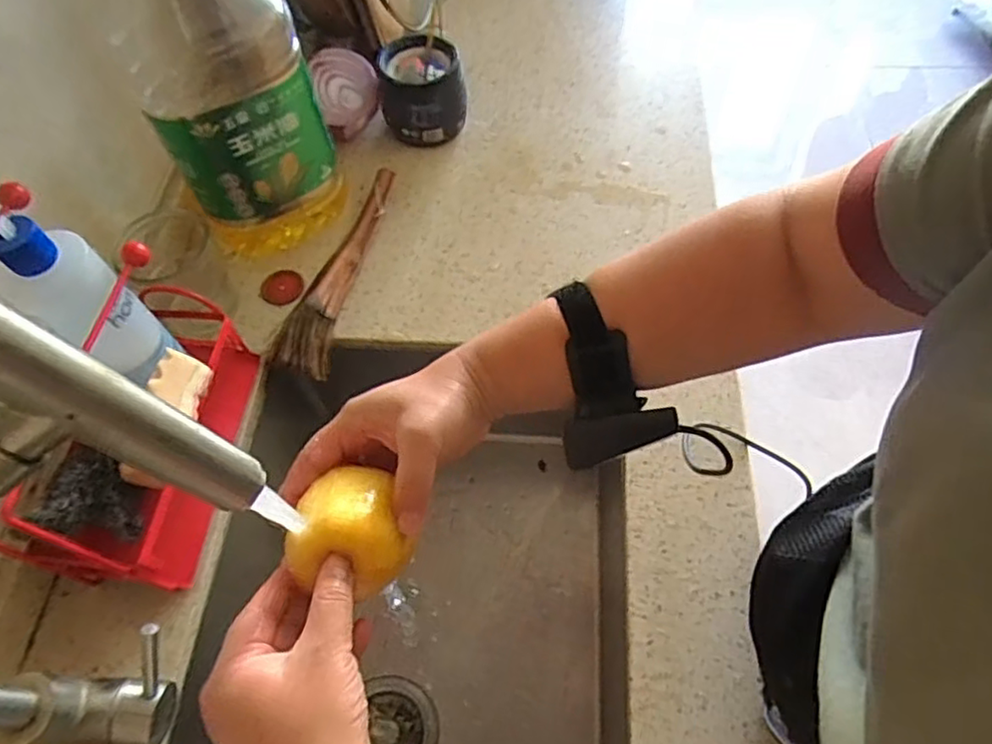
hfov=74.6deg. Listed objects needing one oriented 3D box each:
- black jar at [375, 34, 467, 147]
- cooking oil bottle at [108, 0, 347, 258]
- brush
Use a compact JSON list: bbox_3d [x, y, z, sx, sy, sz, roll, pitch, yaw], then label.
[{"bbox_3d":[-0.086,-0.339,0.794,0.101,0.089,0.101,-1,60,1],"label":"black jar"},{"bbox_3d":[-0.253,-0.260,0.621,0.151,0.321,0.113,-34,64,-17],"label":"cooking oil bottle"},{"bbox_3d":[-0.167,-0.116,0.700,0.044,0.032,0.251,12,61,8],"label":"brush"}]

